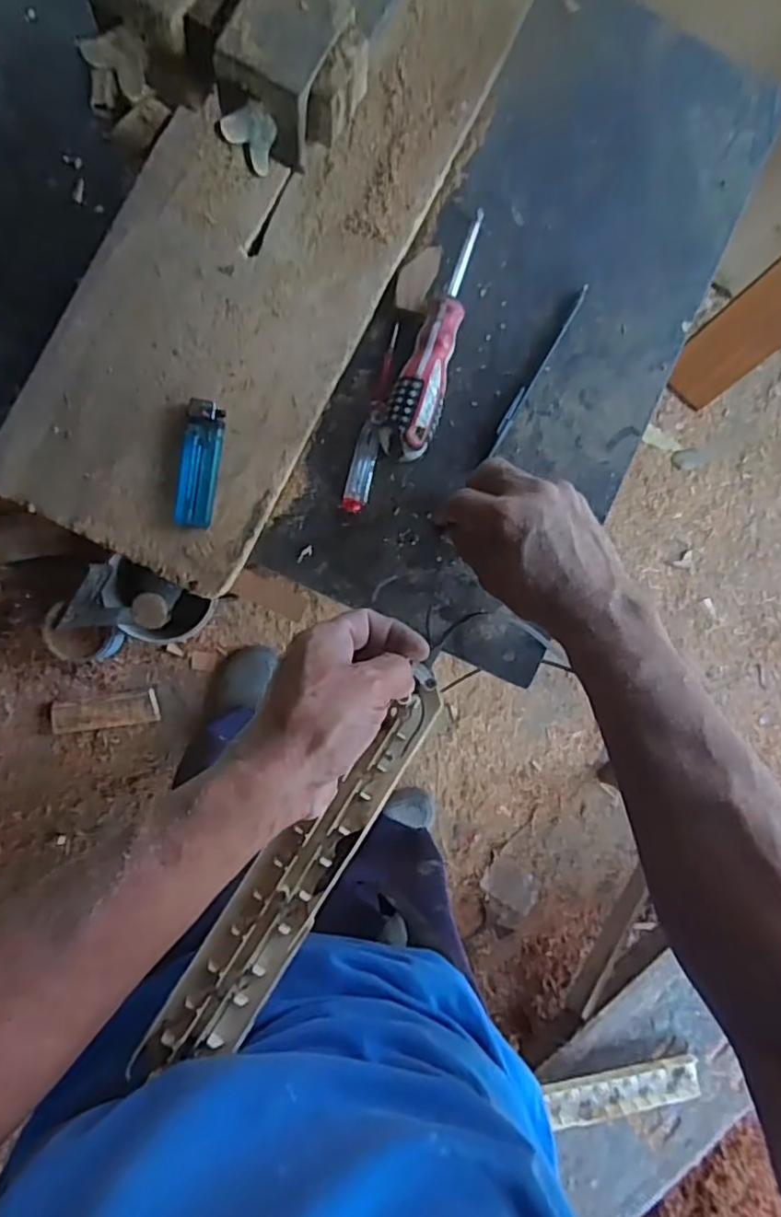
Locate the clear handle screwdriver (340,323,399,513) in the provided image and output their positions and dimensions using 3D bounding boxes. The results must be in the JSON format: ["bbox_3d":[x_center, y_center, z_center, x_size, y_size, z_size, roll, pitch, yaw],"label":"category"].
[{"bbox_3d":[-0.011,-0.130,0.443,0.015,0.015,0.129,14,86,-8],"label":"clear handle screwdriver"}]

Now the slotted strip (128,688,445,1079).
[{"bbox_3d":[-0.049,0.150,0.361,0.045,0.010,0.244,38,80,-6],"label":"slotted strip"}]

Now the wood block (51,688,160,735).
[{"bbox_3d":[-0.534,0.194,1.214,0.183,0.037,0.059,-7,90,-9],"label":"wood block"}]

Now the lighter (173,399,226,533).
[{"bbox_3d":[-0.122,-0.092,0.416,0.024,0.013,0.078,8,87,-9],"label":"lighter"}]

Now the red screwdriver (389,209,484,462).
[{"bbox_3d":[0.036,-0.186,0.437,0.033,0.026,0.179,21,85,-8],"label":"red screwdriver"}]

